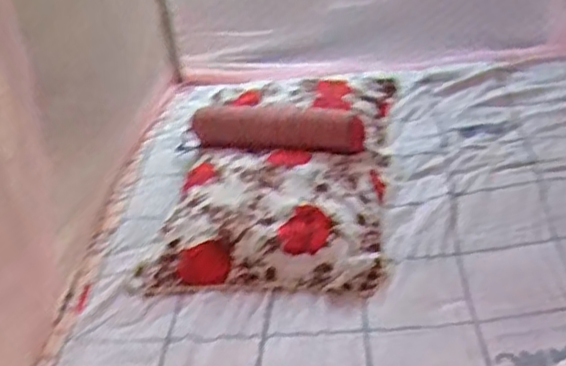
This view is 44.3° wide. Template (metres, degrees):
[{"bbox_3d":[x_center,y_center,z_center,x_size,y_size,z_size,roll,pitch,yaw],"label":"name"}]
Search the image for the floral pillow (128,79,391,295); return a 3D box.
[{"bbox_3d":[0.001,-0.052,1.304,0.388,0.088,0.658,2,34,10],"label":"floral pillow"}]

